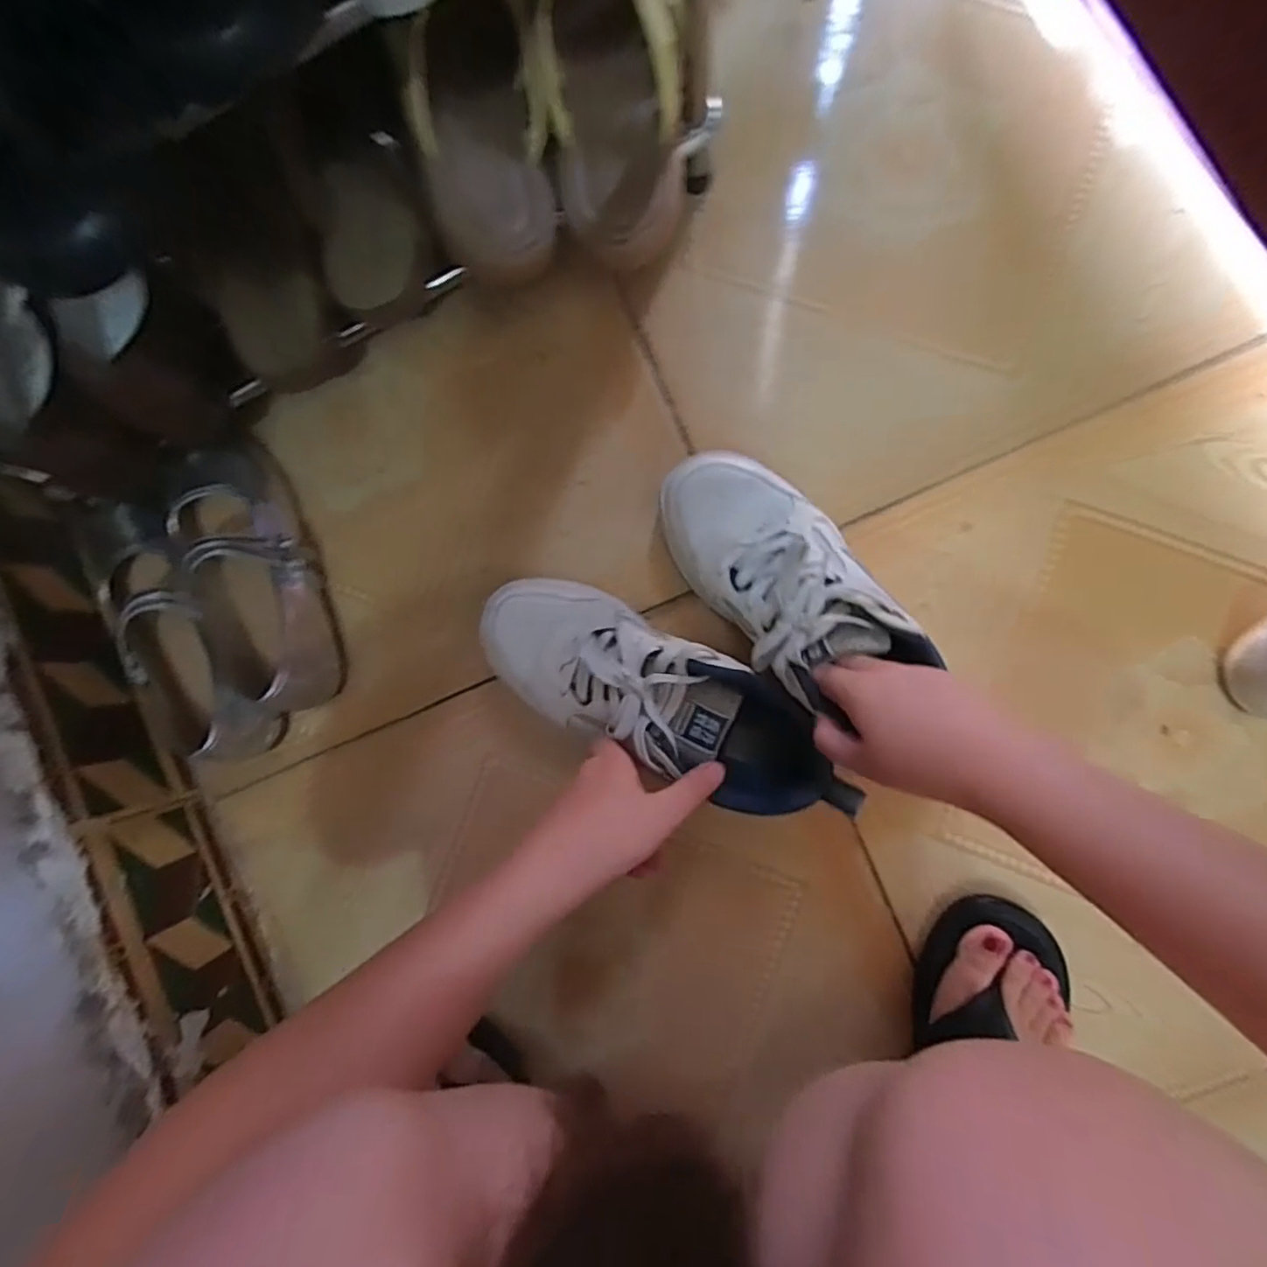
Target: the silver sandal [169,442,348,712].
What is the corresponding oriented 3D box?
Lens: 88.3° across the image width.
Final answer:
[{"bbox_3d":[-0.308,-0.045,0.530,0.078,0.068,0.219,-19,88,5],"label":"silver sandal"}]

